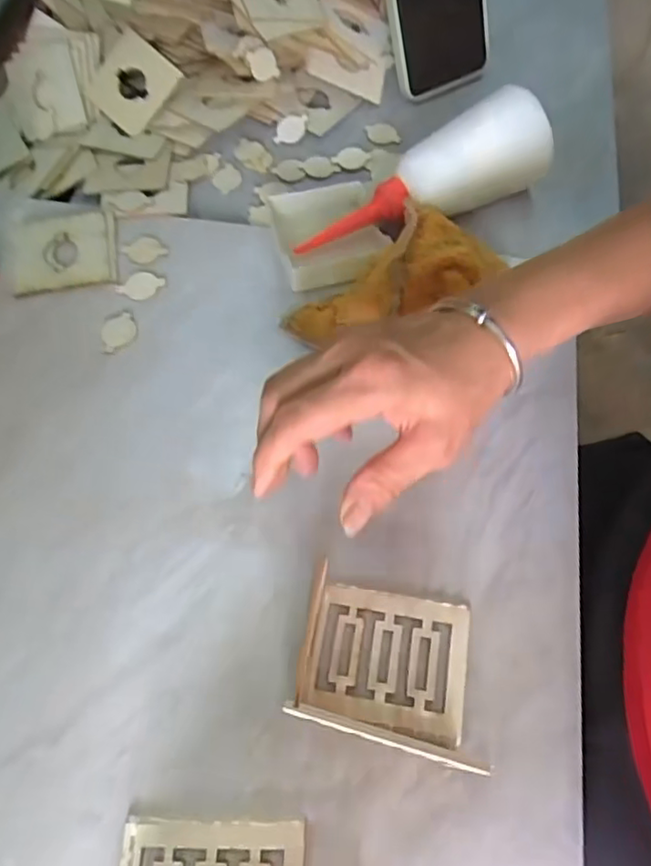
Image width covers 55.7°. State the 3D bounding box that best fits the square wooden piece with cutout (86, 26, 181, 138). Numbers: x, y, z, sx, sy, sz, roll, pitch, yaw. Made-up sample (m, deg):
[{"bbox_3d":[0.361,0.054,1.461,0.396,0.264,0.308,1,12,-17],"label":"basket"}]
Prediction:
[{"bbox_3d":[-0.156,-0.283,0.499,0.064,0.008,0.063,44,100,3],"label":"square wooden piece with cutout"}]

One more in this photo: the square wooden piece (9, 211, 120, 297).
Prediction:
[{"bbox_3d":[-0.183,-0.129,0.429,0.071,0.005,0.070,-10,64,-5],"label":"square wooden piece"}]

